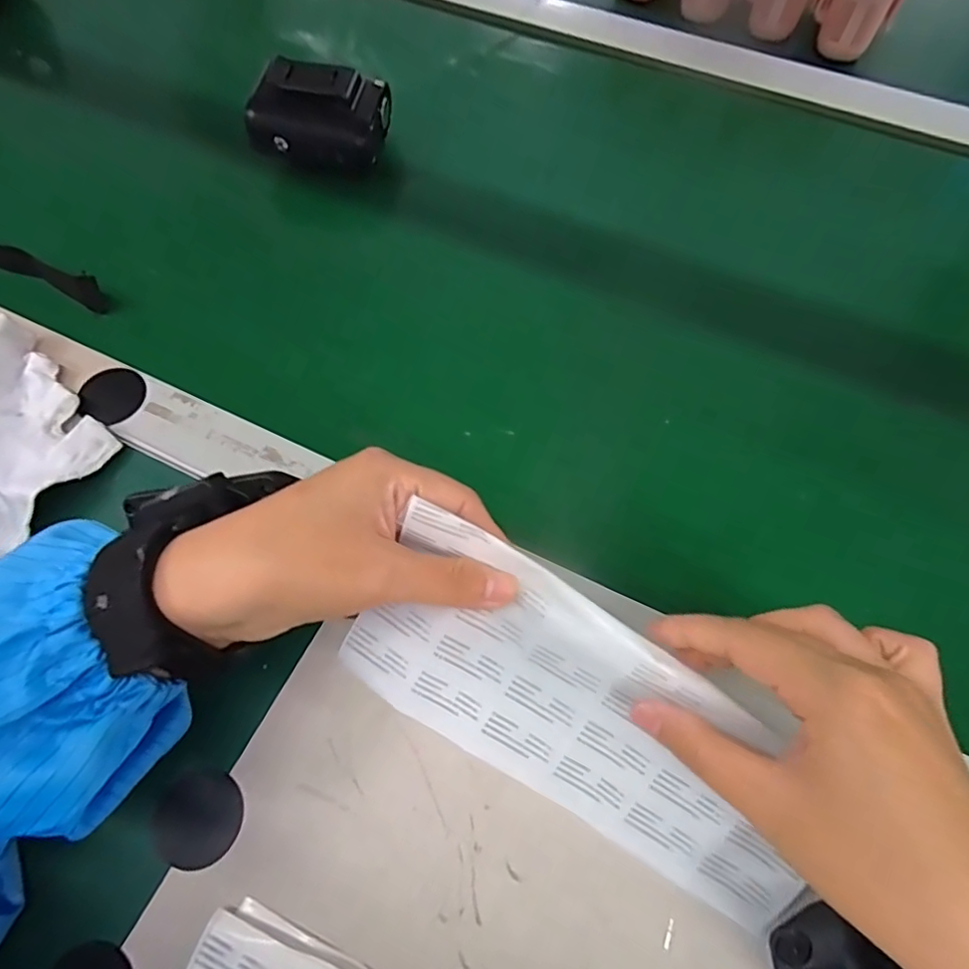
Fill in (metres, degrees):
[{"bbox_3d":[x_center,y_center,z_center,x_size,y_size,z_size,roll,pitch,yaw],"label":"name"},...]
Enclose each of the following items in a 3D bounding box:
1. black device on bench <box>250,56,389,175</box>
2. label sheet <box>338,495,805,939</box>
[{"bbox_3d":[-0.111,-0.250,0.395,0.080,0.046,0.057,9,67,5],"label":"black device on bench"},{"bbox_3d":[0.039,0.088,0.222,0.185,0.011,0.082,32,108,4],"label":"label sheet"}]

